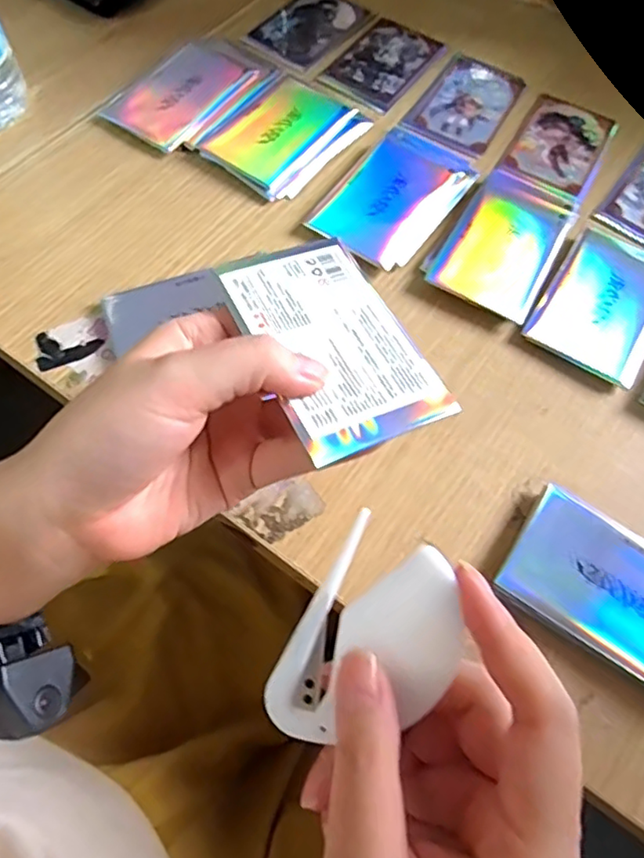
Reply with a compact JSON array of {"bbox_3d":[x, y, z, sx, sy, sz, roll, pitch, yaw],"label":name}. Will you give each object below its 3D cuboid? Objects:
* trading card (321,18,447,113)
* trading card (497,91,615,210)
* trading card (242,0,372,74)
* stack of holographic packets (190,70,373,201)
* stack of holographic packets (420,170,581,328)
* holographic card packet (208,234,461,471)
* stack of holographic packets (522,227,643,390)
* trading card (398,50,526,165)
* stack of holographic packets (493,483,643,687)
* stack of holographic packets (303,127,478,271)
[{"bbox_3d":[0.045,-0.265,0.426,0.058,0.004,0.093,33,68,12],"label":"trading card"},{"bbox_3d":[0.161,-0.190,0.397,0.057,0.004,0.096,28,66,10],"label":"trading card"},{"bbox_3d":[-0.008,-0.301,0.439,0.060,0.006,0.097,34,67,12],"label":"trading card"},{"bbox_3d":[-0.026,-0.194,0.385,0.075,0.009,0.094,35,68,13],"label":"stack of holographic packets"},{"bbox_3d":[0.111,-0.115,0.356,0.063,0.009,0.103,29,67,10],"label":"stack of holographic packets"},{"bbox_3d":[0.003,-0.033,0.218,0.057,0.010,0.092,-25,69,-14],"label":"holographic card packet"},{"bbox_3d":[0.165,-0.075,0.340,0.061,0.009,0.099,32,67,11],"label":"stack of holographic packets"},{"bbox_3d":[0.101,-0.226,0.411,0.057,0.005,0.098,30,67,10],"label":"trading card"},{"bbox_3d":[0.134,0.074,0.268,0.096,0.012,0.062,32,68,11],"label":"stack of holographic packets"},{"bbox_3d":[0.044,-0.146,0.366,0.069,0.009,0.106,34,68,12],"label":"stack of holographic packets"}]

